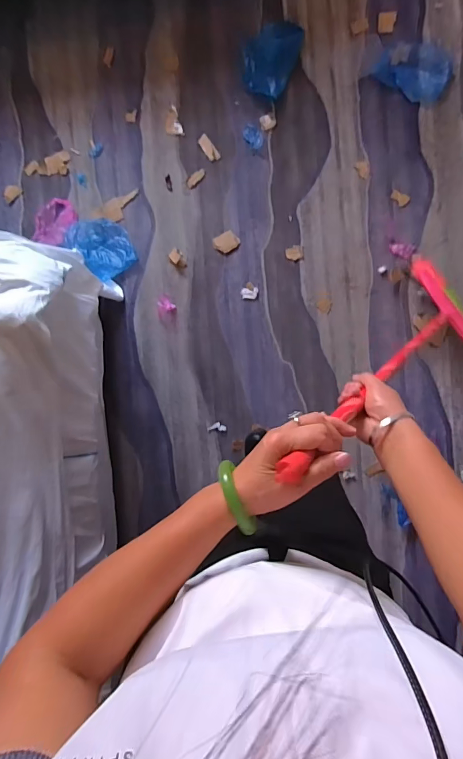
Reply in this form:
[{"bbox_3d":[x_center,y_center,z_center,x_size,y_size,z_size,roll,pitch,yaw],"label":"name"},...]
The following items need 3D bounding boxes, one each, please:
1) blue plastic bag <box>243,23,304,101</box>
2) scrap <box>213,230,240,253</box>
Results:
[{"bbox_3d":[0.112,-1.009,1.219,0.174,0.092,0.186,31,97,6],"label":"blue plastic bag"},{"bbox_3d":[-0.017,-0.456,1.301,0.079,0.029,0.060,-34,88,9],"label":"scrap"}]

